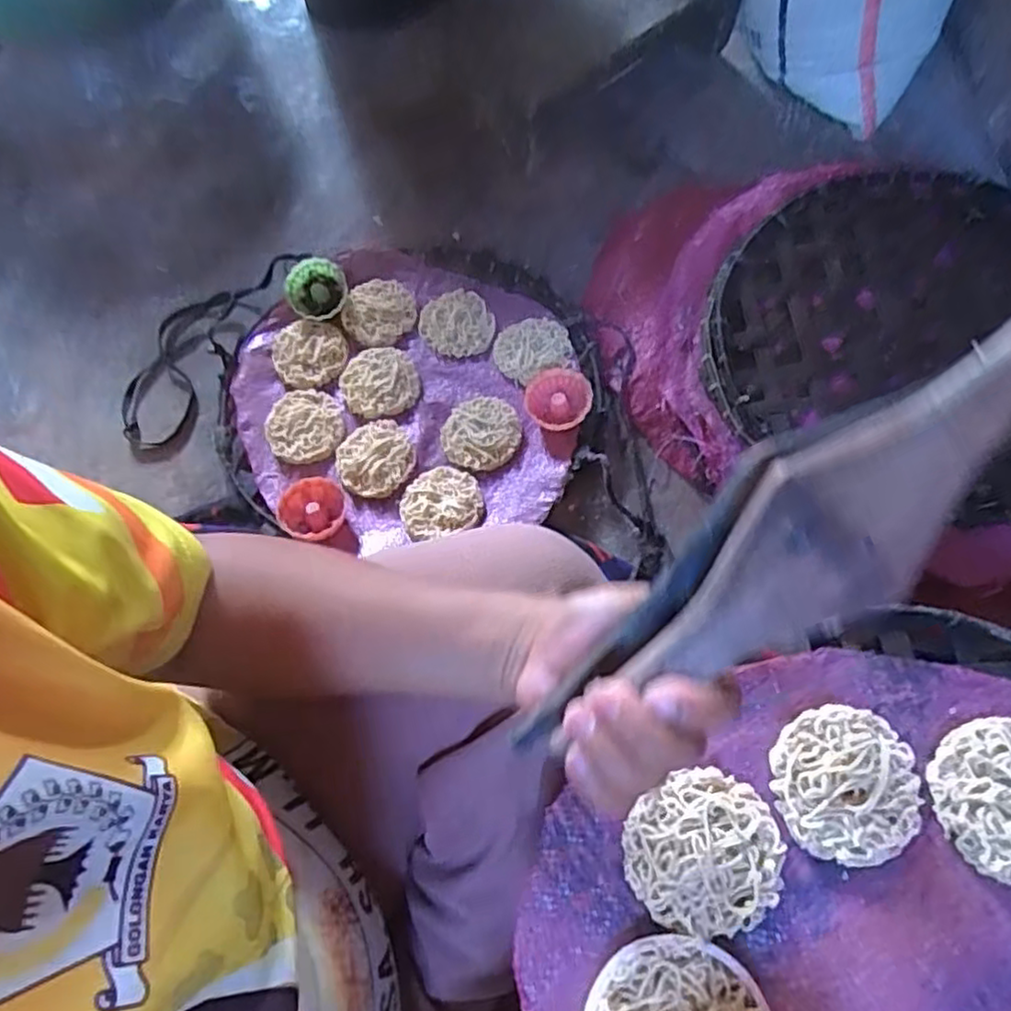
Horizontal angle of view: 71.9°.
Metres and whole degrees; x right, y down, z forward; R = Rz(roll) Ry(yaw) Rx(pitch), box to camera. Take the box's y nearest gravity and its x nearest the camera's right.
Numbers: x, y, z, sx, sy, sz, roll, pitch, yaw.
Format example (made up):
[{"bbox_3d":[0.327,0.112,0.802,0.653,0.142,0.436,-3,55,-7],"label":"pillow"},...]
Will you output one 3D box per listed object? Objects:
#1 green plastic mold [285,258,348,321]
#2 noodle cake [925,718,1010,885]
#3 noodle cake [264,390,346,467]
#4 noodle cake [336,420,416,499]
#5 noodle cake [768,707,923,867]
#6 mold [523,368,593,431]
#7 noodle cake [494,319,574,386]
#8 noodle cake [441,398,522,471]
[{"bbox_3d":[-0.197,-0.226,0.730,0.063,0.029,0.059,-16,68,-4],"label":"green plastic mold"},{"bbox_3d":[0.257,0.148,0.351,0.074,0.007,0.074,-1,68,2],"label":"noodle cake"},{"bbox_3d":[-0.197,-0.079,0.686,0.073,0.010,0.080,-6,68,0],"label":"noodle cake"},{"bbox_3d":[-0.124,-0.046,0.663,0.072,0.011,0.078,0,68,2],"label":"noodle cake"},{"bbox_3d":[0.175,0.142,0.356,0.072,0.009,0.072,-1,68,2],"label":"noodle cake"},{"bbox_3d":[0.050,-0.101,0.663,0.062,0.017,0.058,-1,68,2],"label":"mold"},{"bbox_3d":[0.028,-0.156,0.694,0.075,0.012,0.068,-19,69,-5],"label":"noodle cake"},{"bbox_3d":[-0.023,-0.069,0.663,0.070,0.008,0.075,-1,68,2],"label":"noodle cake"}]

